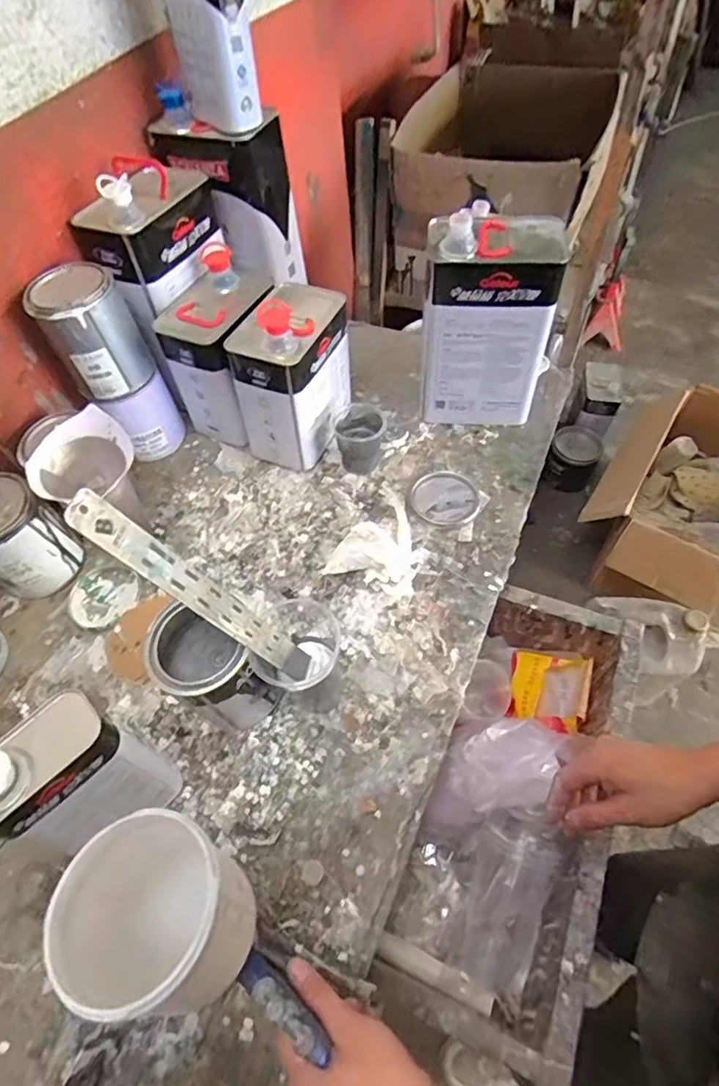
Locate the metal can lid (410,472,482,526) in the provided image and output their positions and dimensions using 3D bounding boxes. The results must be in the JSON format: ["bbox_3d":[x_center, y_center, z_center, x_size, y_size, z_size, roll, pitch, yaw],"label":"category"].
[{"bbox_3d":[0.121,-0.062,0.787,0.093,0.008,0.089,-2,56,2],"label":"metal can lid"}]

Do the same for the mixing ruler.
[{"bbox_3d":[-0.130,0.049,0.488,0.007,0.277,0.031,-6,52,35],"label":"mixing ruler"}]

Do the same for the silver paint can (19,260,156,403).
[{"bbox_3d":[-0.343,-0.271,0.735,0.107,0.137,0.098,-26,58,-14],"label":"silver paint can"}]

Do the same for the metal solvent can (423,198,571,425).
[{"bbox_3d":[0.173,-0.292,0.779,0.168,0.268,0.095,8,57,8],"label":"metal solvent can"}]

